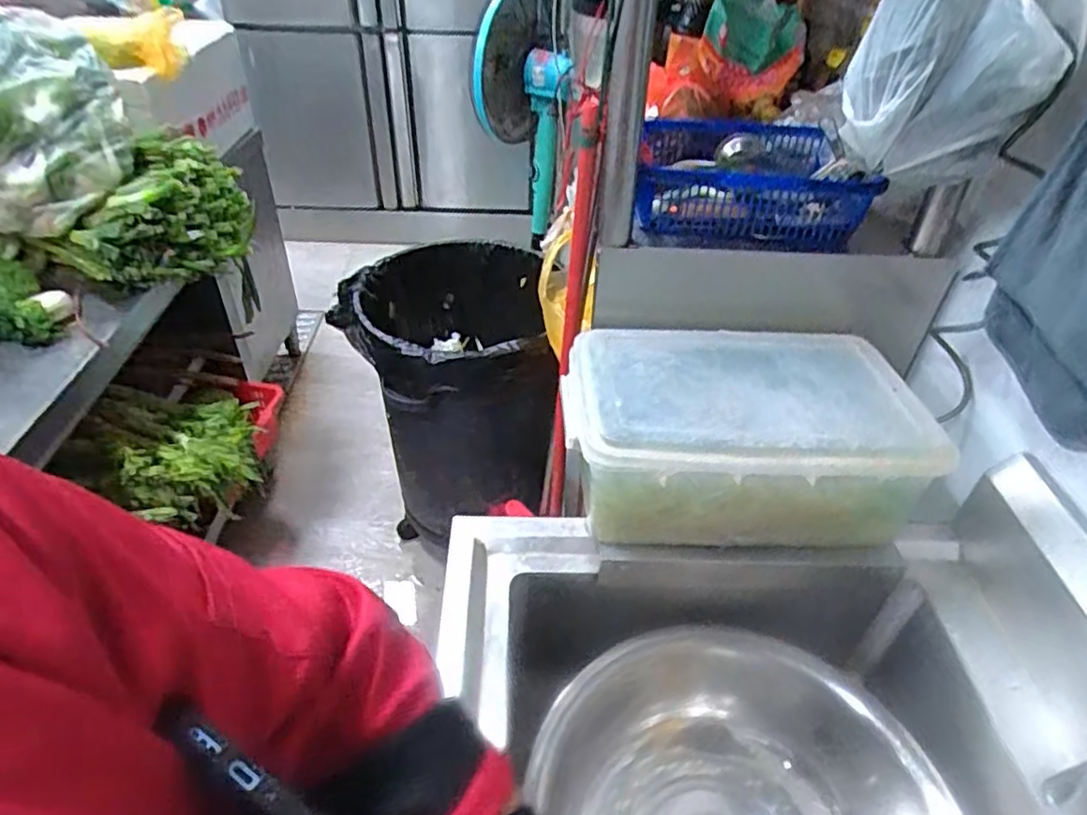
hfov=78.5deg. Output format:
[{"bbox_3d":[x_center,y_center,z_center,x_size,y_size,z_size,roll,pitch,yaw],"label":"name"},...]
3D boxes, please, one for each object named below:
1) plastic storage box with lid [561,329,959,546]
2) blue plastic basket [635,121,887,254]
[{"bbox_3d":[0.252,0.026,0.884,0.442,0.156,0.300,2,40,-2],"label":"plastic storage box with lid"},{"bbox_3d":[0.288,-0.343,0.998,0.313,0.095,0.259,4,40,1],"label":"blue plastic basket"}]

